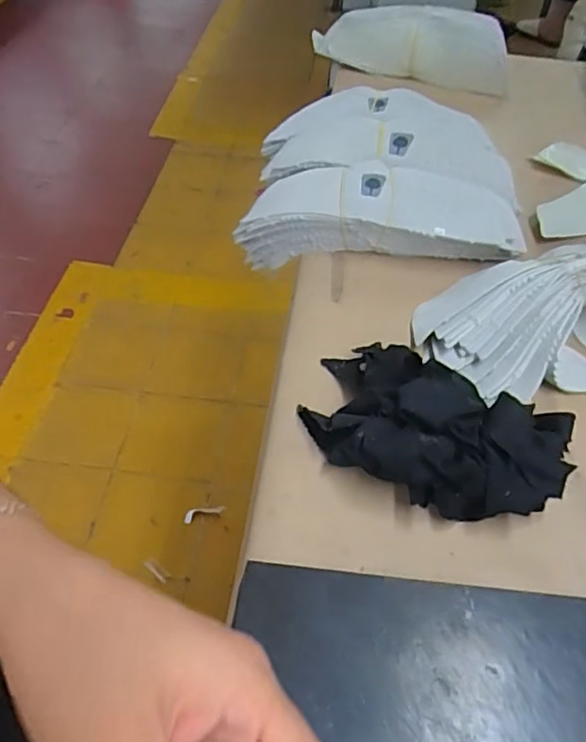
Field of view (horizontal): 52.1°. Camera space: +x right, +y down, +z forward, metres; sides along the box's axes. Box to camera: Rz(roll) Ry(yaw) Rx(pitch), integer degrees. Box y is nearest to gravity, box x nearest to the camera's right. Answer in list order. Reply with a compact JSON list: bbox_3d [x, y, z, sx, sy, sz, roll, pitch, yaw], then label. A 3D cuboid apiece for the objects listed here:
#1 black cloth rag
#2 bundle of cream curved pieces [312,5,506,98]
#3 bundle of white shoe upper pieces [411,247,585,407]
[{"bbox_3d":[0.078,0.030,0.338,0.149,0.045,0.091,24,53,18],"label":"black cloth rag"},{"bbox_3d":[0.129,-0.353,0.653,0.212,0.069,0.047,5,49,2],"label":"bundle of cream curved pieces"},{"bbox_3d":[0.174,-0.044,0.396,0.180,0.052,0.106,-19,53,-18],"label":"bundle of white shoe upper pieces"}]

